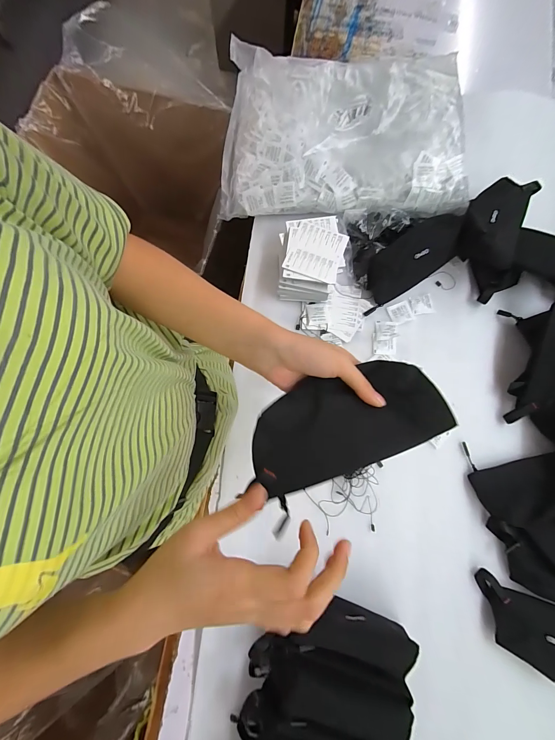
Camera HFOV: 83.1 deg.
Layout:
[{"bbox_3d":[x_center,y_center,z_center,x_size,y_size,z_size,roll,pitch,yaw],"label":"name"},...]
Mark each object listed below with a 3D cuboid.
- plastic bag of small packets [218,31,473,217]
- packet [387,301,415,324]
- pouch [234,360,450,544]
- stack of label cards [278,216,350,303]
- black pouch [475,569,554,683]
[{"bbox_3d":[0.125,-0.463,0.600,0.445,0.068,0.341,4,79,0],"label":"plastic bag of small packets"},{"bbox_3d":[0.230,-0.106,0.587,0.044,0.005,0.038,-21,80,-5],"label":"packet"},{"bbox_3d":[0.068,0.051,0.296,0.189,0.013,0.097,-18,79,-12],"label":"pouch"},{"bbox_3d":[0.060,-0.201,0.565,0.110,0.055,0.145,6,79,0],"label":"stack of label cards"},{"bbox_3d":[0.399,0.396,0.469,0.201,0.031,0.092,24,79,4],"label":"black pouch"}]

